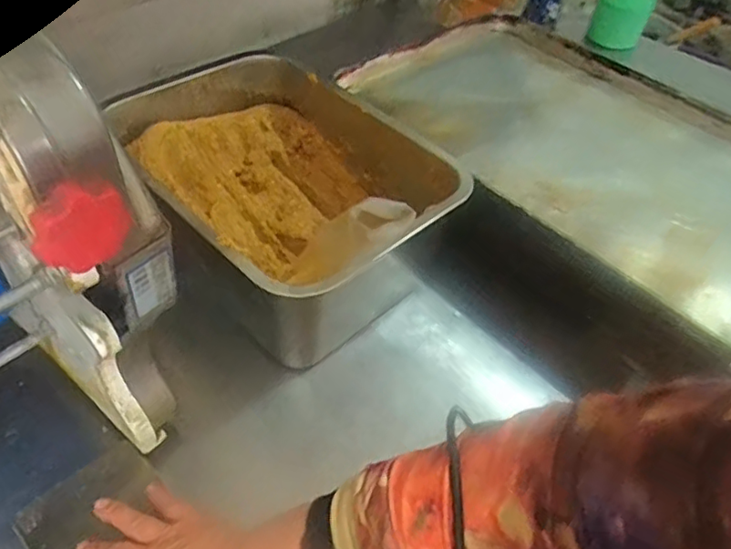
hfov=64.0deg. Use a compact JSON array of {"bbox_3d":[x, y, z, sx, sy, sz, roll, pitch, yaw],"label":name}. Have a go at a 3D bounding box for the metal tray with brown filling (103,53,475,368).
[{"bbox_3d":[-0.095,-0.090,0.641,0.255,0.139,0.339,-30,57,-30],"label":"metal tray with brown filling"}]

